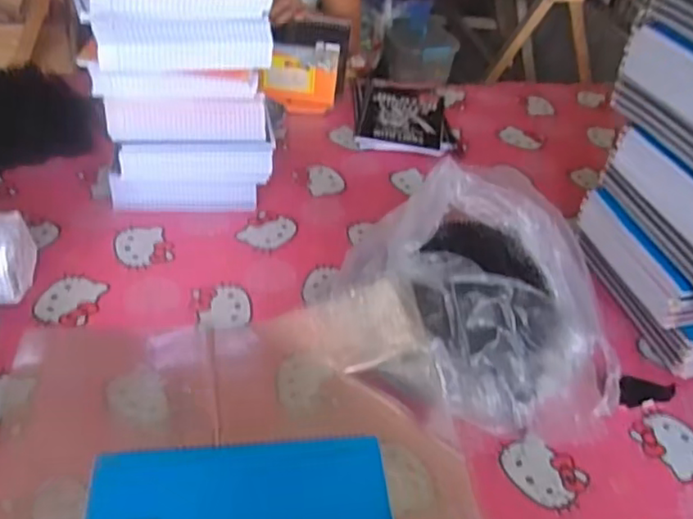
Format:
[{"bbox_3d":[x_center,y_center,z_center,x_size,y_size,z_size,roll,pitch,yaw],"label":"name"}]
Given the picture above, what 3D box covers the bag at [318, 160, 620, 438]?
[{"bbox_3d":[0.141,0.043,0.723,0.314,0.167,0.227,19,41,13],"label":"bag"}]

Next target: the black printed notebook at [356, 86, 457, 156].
[{"bbox_3d":[0.106,-0.254,1.159,0.172,0.030,0.208,10,40,2],"label":"black printed notebook"}]

